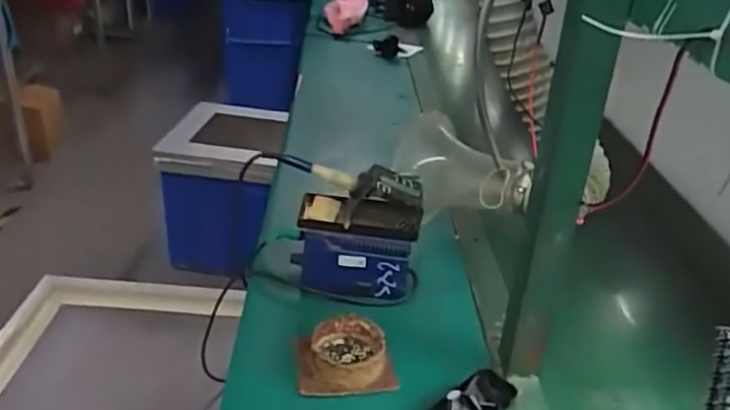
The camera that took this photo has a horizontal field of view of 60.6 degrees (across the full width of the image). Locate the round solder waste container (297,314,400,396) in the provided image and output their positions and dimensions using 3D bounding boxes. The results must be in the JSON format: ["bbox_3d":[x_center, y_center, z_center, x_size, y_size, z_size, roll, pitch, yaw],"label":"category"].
[{"bbox_3d":[-0.024,0.179,0.725,0.109,0.044,0.093,-2,31,-11],"label":"round solder waste container"}]

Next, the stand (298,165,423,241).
[{"bbox_3d":[-0.002,-0.004,0.819,0.162,0.070,0.065,3,30,-3],"label":"stand"}]

